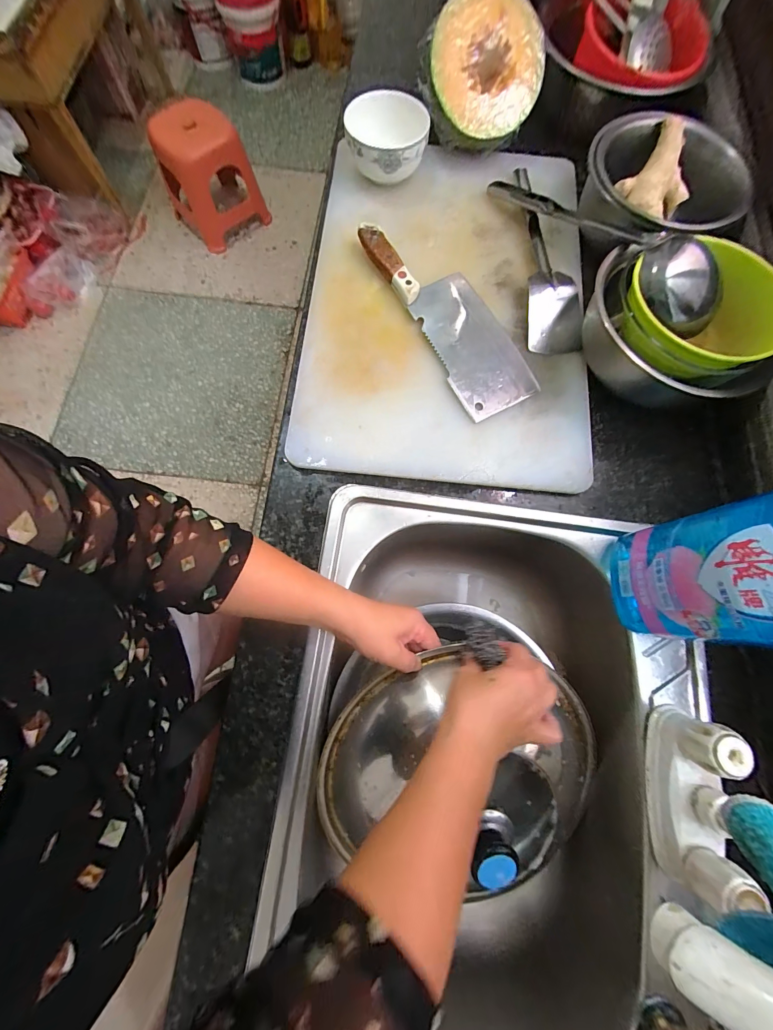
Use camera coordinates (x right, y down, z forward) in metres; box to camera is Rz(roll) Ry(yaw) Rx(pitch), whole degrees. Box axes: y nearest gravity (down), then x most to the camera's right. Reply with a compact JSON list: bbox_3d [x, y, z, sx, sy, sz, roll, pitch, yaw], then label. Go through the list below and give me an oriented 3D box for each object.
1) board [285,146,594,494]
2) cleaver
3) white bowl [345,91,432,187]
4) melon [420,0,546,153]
[{"bbox_3d":[0.077,-0.294,0.466,0.357,0.016,0.519,3,76,0],"label":"board"},{"bbox_3d":[0.083,-0.261,0.446,0.101,0.026,0.287,-28,78,-7],"label":"cleaver"},{"bbox_3d":[0.000,-0.518,0.491,0.112,0.058,0.104,8,76,1],"label":"white bowl"},{"bbox_3d":[0.133,-0.612,0.493,0.153,0.057,0.155,-35,111,6],"label":"melon"}]

